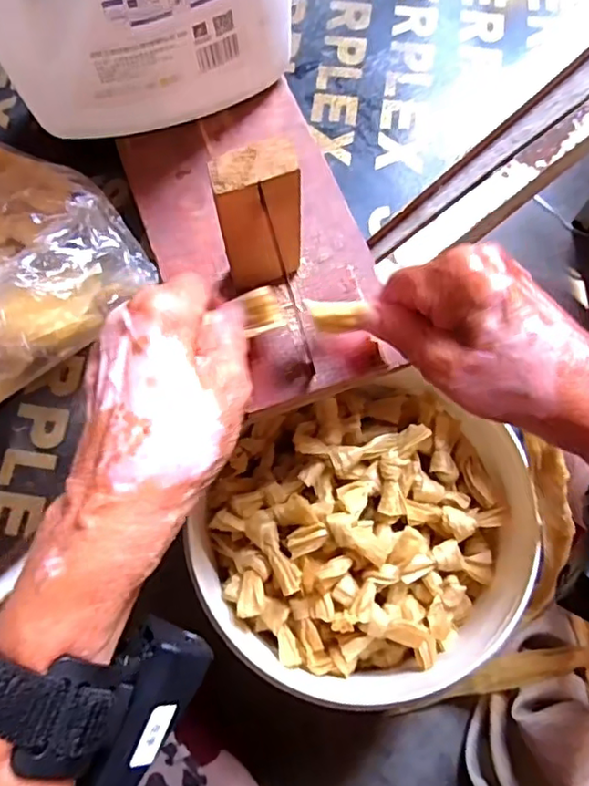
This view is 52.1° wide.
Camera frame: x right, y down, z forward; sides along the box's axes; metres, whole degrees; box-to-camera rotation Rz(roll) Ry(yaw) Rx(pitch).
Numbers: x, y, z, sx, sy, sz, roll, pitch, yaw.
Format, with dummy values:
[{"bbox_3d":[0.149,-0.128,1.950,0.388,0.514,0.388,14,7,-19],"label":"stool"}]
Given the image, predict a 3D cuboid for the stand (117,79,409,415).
[{"bbox_3d":[-0.023,-0.102,0.311,0.115,0.097,0.198,-21,73,-5],"label":"stand"}]

